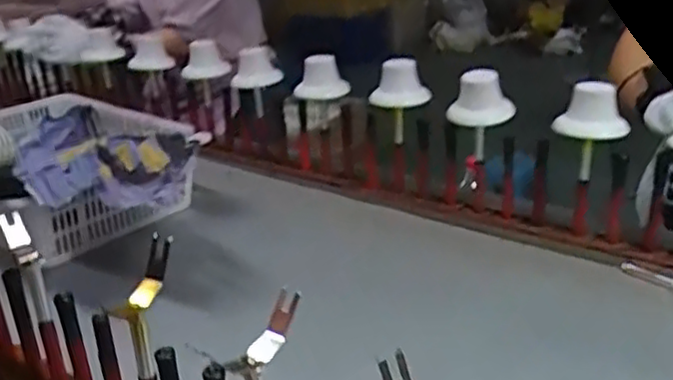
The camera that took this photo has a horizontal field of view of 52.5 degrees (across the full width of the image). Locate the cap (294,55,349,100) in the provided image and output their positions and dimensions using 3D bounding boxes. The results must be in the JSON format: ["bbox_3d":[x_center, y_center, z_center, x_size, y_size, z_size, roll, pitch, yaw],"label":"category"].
[{"bbox_3d":[-0.029,-0.215,1.288,0.100,0.081,0.081,-3,23,0],"label":"cap"}]

